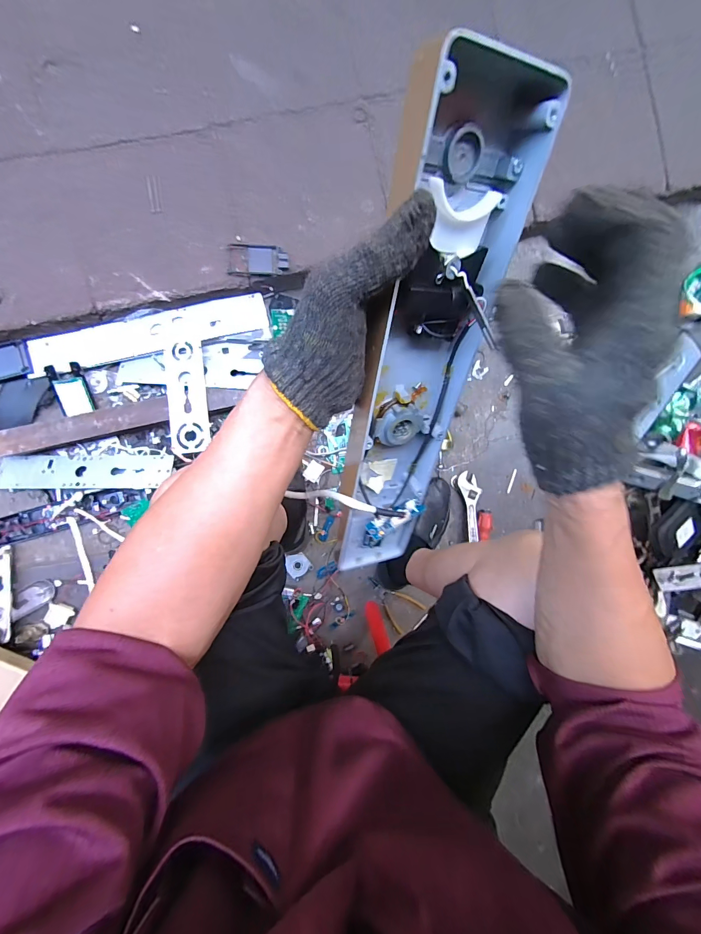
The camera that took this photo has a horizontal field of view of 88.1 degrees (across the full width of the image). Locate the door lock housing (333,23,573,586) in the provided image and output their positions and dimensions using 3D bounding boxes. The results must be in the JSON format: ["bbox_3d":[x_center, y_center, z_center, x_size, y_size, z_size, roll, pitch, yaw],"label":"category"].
[{"bbox_3d":[0.049,-0.060,0.280,0.080,0.061,0.366,10,125,-1],"label":"door lock housing"}]

